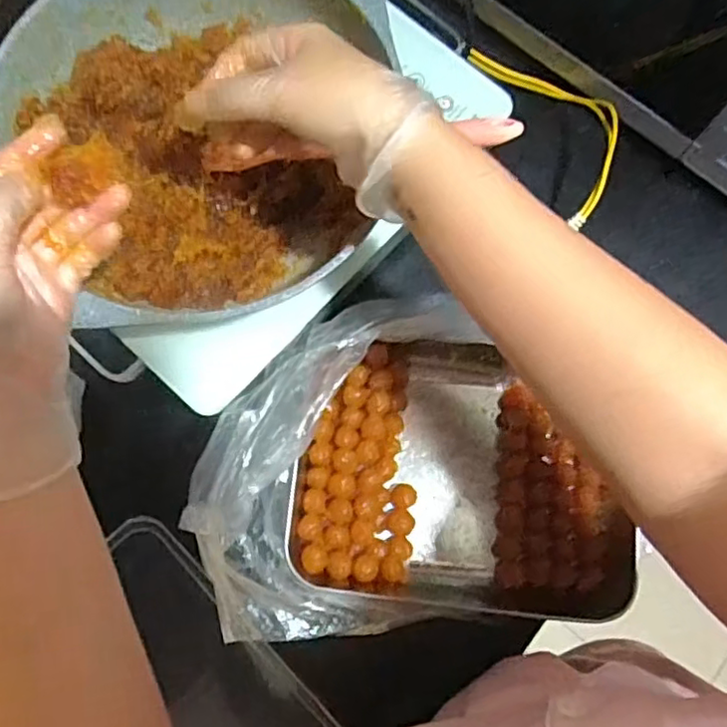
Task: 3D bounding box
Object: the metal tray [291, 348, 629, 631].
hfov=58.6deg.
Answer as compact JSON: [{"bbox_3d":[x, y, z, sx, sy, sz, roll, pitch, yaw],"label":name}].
[{"bbox_3d":[0.077,0.087,0.507,0.252,0.038,0.202,7,76,1],"label":"metal tray"}]

